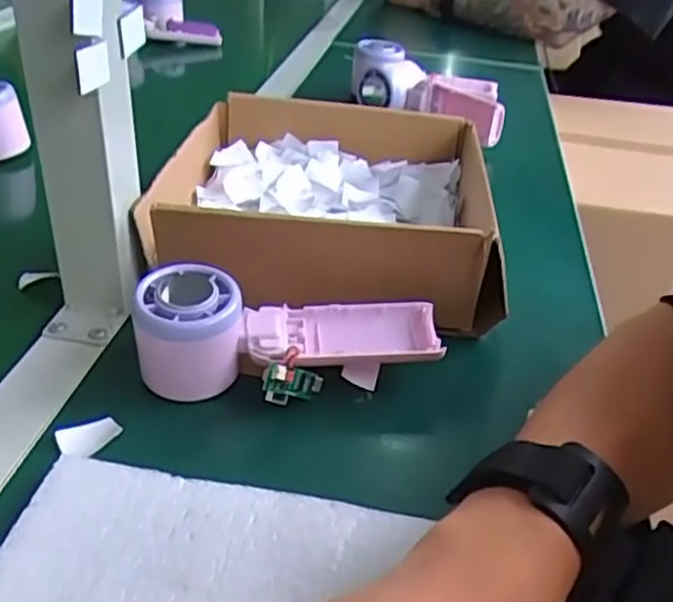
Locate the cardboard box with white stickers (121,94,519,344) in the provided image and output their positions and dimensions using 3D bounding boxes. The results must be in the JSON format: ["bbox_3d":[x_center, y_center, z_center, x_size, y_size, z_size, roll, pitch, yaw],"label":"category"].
[{"bbox_3d":[-0.003,-0.072,0.518,0.223,0.074,0.211,7,35,3],"label":"cardboard box with white stickers"}]

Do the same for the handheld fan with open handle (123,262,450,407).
[{"bbox_3d":[-0.024,0.019,0.388,0.162,0.056,0.059,0,35,-7],"label":"handheld fan with open handle"}]

